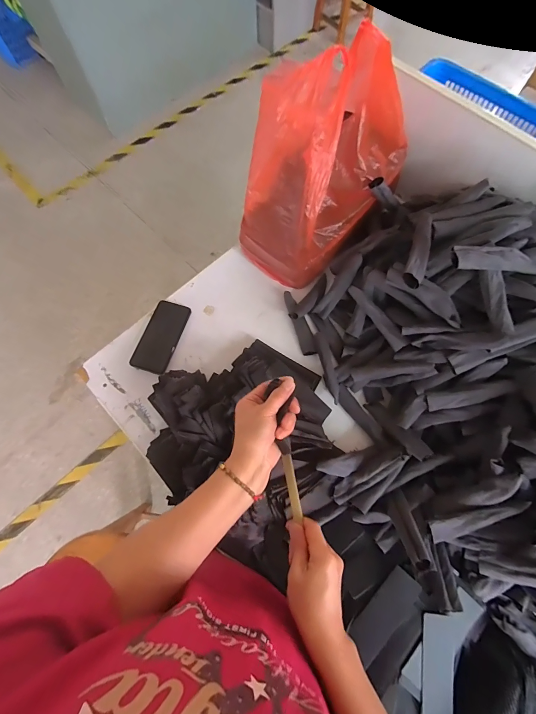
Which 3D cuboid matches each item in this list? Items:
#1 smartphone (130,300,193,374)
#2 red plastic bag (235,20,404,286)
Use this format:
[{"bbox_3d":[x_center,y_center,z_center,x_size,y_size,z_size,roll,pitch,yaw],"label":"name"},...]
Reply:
[{"bbox_3d":[-0.232,-0.045,0.719,0.078,0.016,0.160,16,72,6],"label":"smartphone"},{"bbox_3d":[0.111,-0.362,0.635,0.194,0.332,0.320,41,76,13],"label":"red plastic bag"}]

